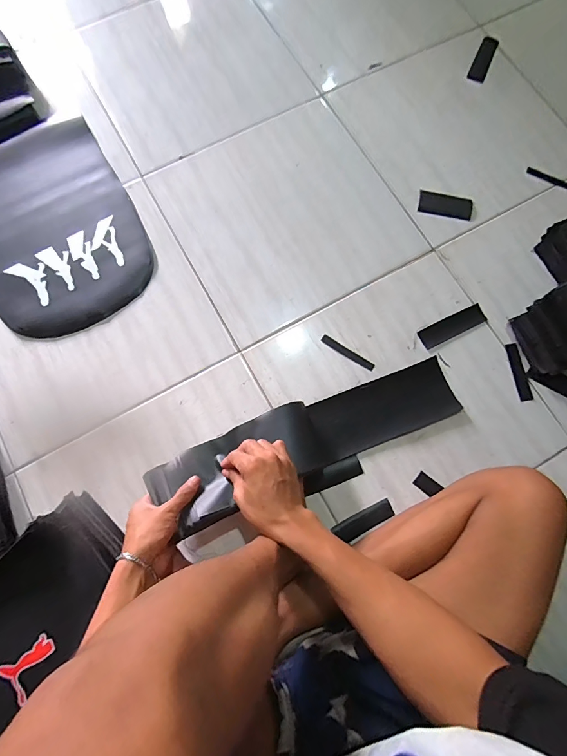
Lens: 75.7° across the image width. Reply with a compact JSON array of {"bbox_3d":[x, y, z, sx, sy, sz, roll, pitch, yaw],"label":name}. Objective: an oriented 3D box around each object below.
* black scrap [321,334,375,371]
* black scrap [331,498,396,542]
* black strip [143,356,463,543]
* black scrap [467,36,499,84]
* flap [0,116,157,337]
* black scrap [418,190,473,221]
[{"bbox_3d":[0.109,-0.043,0.620,0.099,0.004,0.015,32,78,7],"label":"black scrap"},{"bbox_3d":[0.124,0.218,0.557,0.092,0.004,0.030,-27,78,-7],"label":"black scrap"},{"bbox_3d":[0.050,0.090,0.554,0.479,0.050,0.109,-18,77,-17],"label":"black strip"},{"bbox_3d":[0.425,-0.678,0.773,0.036,0.006,0.131,24,77,5],"label":"black scrap"},{"bbox_3d":[-0.427,-0.279,0.666,0.295,0.009,0.413,-30,79,-7],"label":"flap"},{"bbox_3d":[0.303,-0.323,0.681,0.097,0.006,0.056,15,69,7],"label":"black scrap"}]

